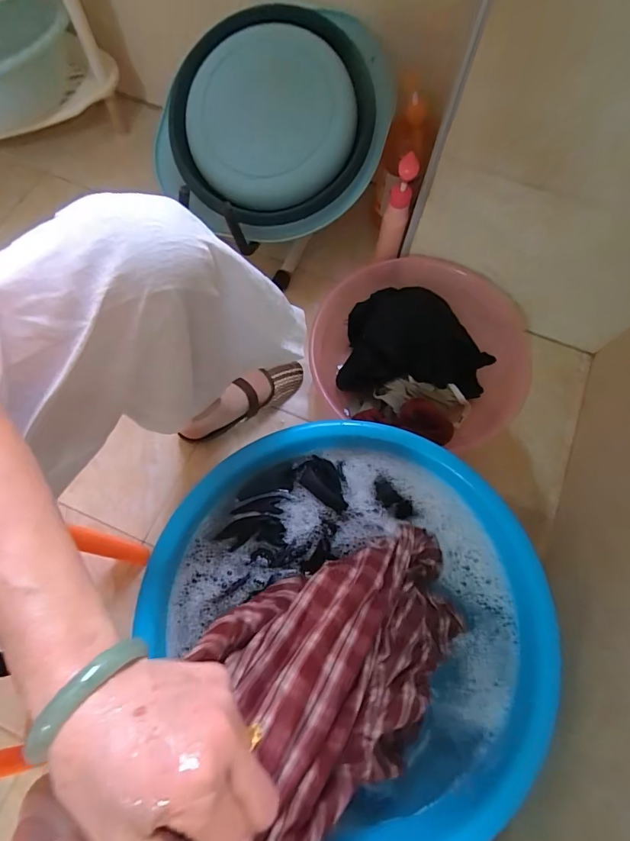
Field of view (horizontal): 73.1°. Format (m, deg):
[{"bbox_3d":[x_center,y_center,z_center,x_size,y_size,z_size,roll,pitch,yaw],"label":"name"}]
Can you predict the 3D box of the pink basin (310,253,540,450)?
[{"bbox_3d":[0.178,-0.135,0.755,0.306,0.118,0.292,1,71,-2],"label":"pink basin"}]

